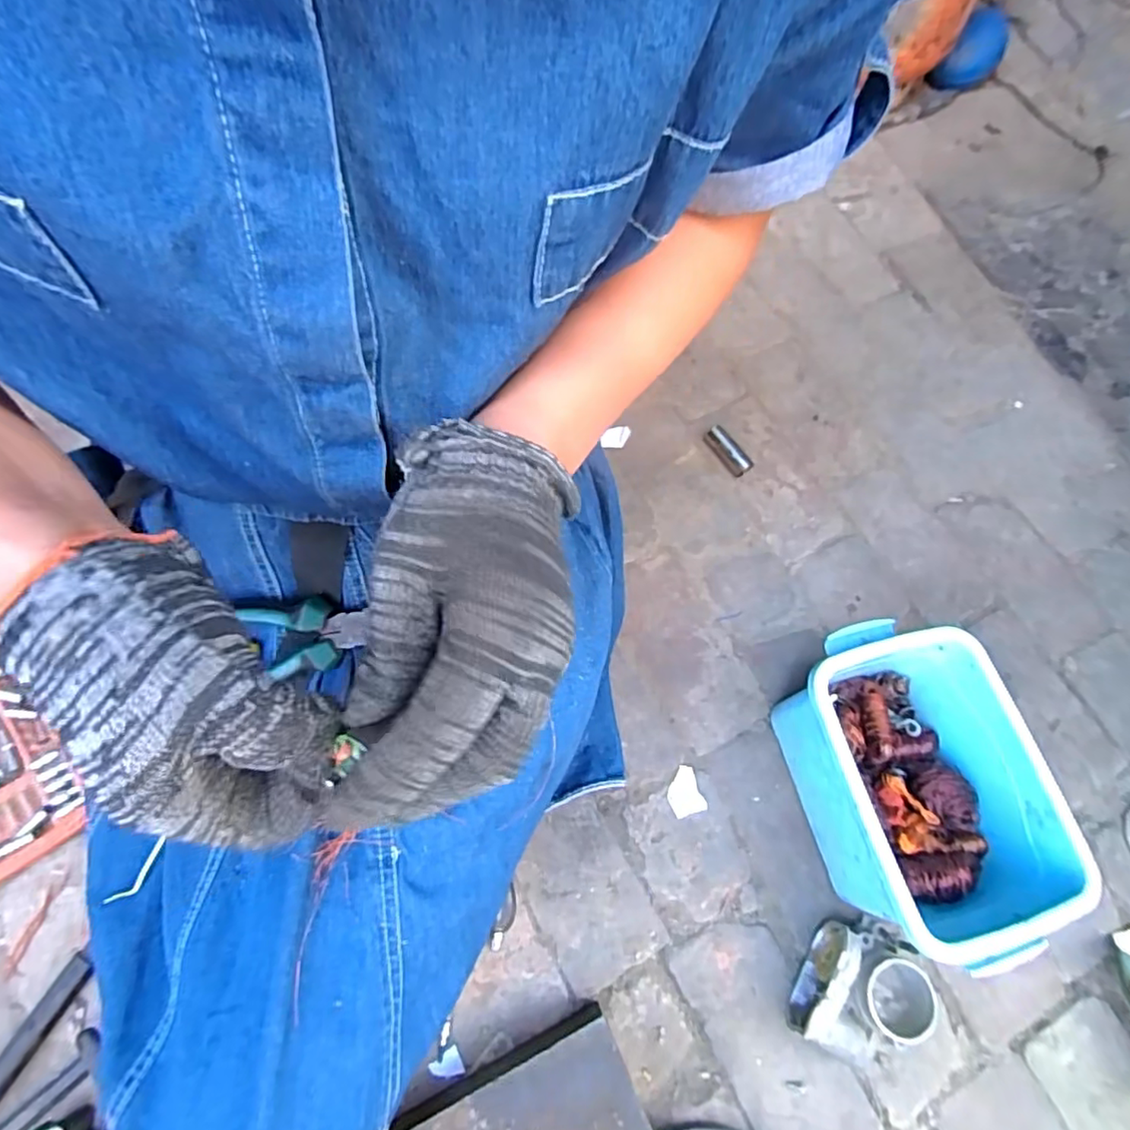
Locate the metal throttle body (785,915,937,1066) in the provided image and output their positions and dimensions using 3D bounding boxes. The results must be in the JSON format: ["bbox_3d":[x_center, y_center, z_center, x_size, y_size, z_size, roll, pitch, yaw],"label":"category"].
[{"bbox_3d":[0.288,0.409,0.579,0.101,0.055,0.122,27,70,6],"label":"metal throttle body"}]

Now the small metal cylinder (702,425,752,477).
[{"bbox_3d":[0.221,-0.156,0.822,0.025,0.028,0.075,-34,75,-16],"label":"small metal cylinder"}]

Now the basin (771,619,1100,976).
[{"bbox_3d":[0.342,0.215,0.613,0.191,0.159,0.302,-12,71,-9],"label":"basin"}]

